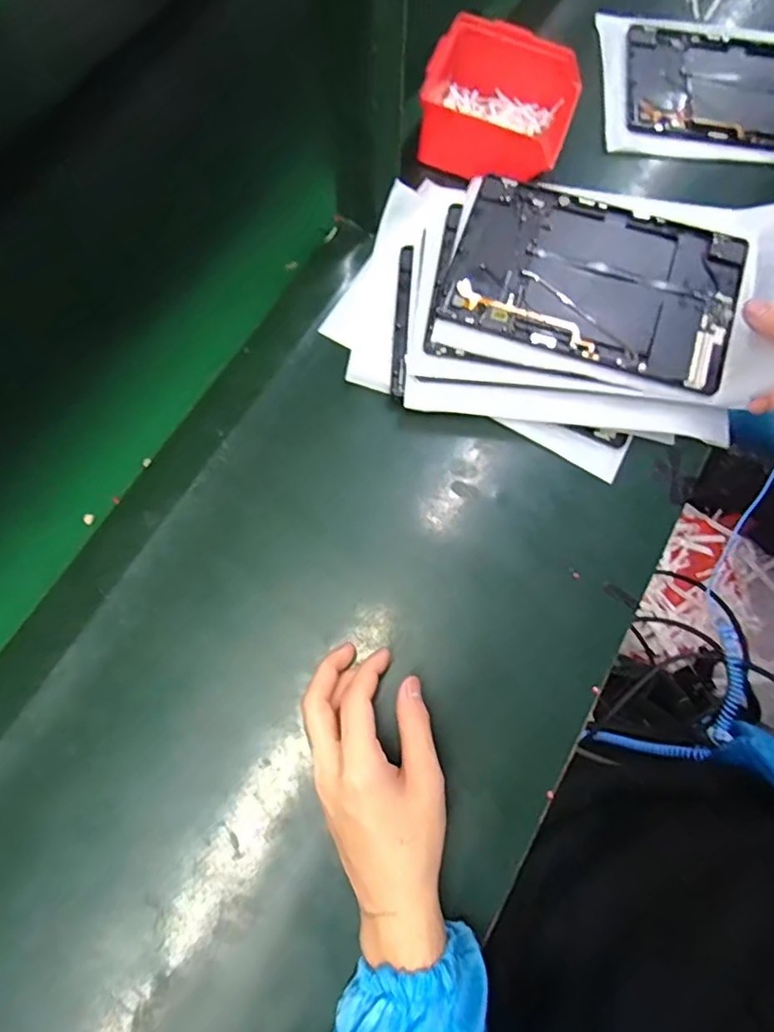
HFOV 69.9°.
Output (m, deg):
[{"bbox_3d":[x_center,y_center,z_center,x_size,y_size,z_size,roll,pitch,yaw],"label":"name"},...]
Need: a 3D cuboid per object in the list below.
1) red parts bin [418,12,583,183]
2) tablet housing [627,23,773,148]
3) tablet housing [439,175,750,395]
[{"bbox_3d":[0.103,-0.391,0.534,0.139,0.061,0.131,22,74,5],"label":"red parts bin"},{"bbox_3d":[0.359,-0.468,0.597,0.198,0.013,0.170,6,74,6],"label":"tablet housing"},{"bbox_3d":[0.178,-0.204,0.476,0.233,0.013,0.155,18,73,6],"label":"tablet housing"}]

